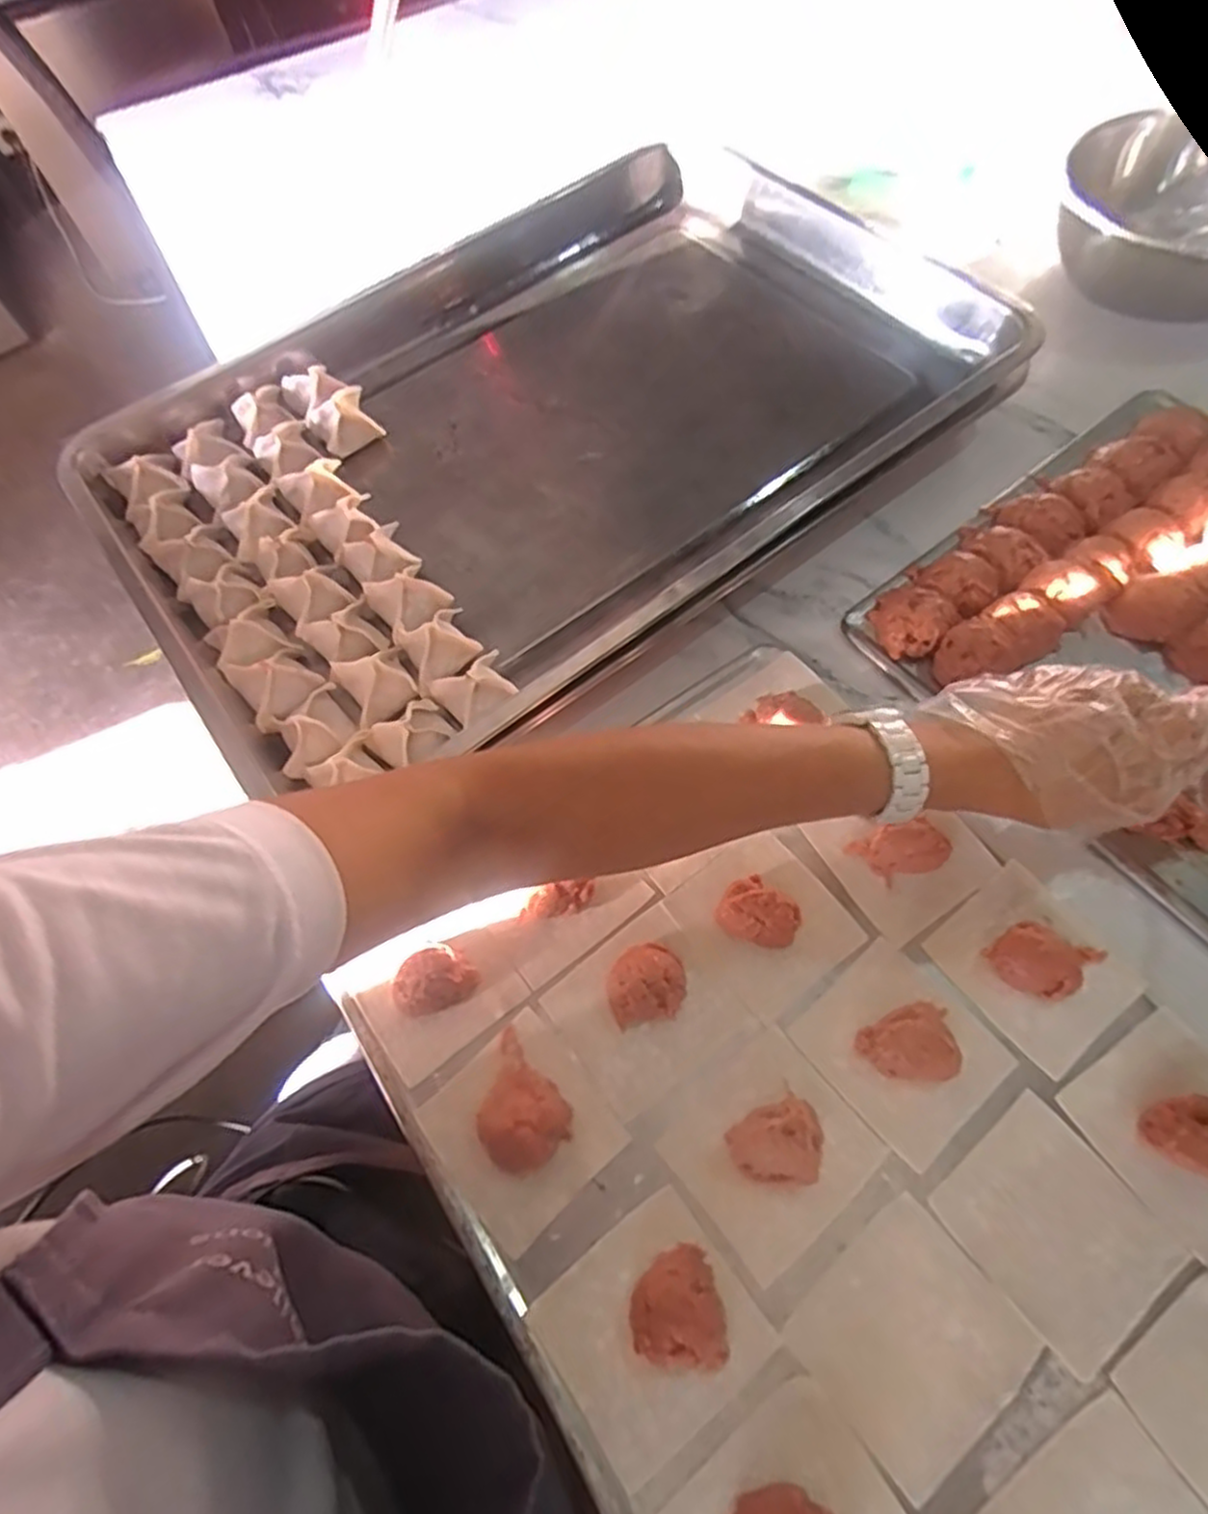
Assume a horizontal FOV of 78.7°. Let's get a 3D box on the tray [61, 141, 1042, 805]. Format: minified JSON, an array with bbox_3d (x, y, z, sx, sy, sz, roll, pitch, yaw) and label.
[{"bbox_3d":[-0.034,-0.250,0.540,0.619,0.052,0.407,-36,66,-14],"label":"tray"}]

